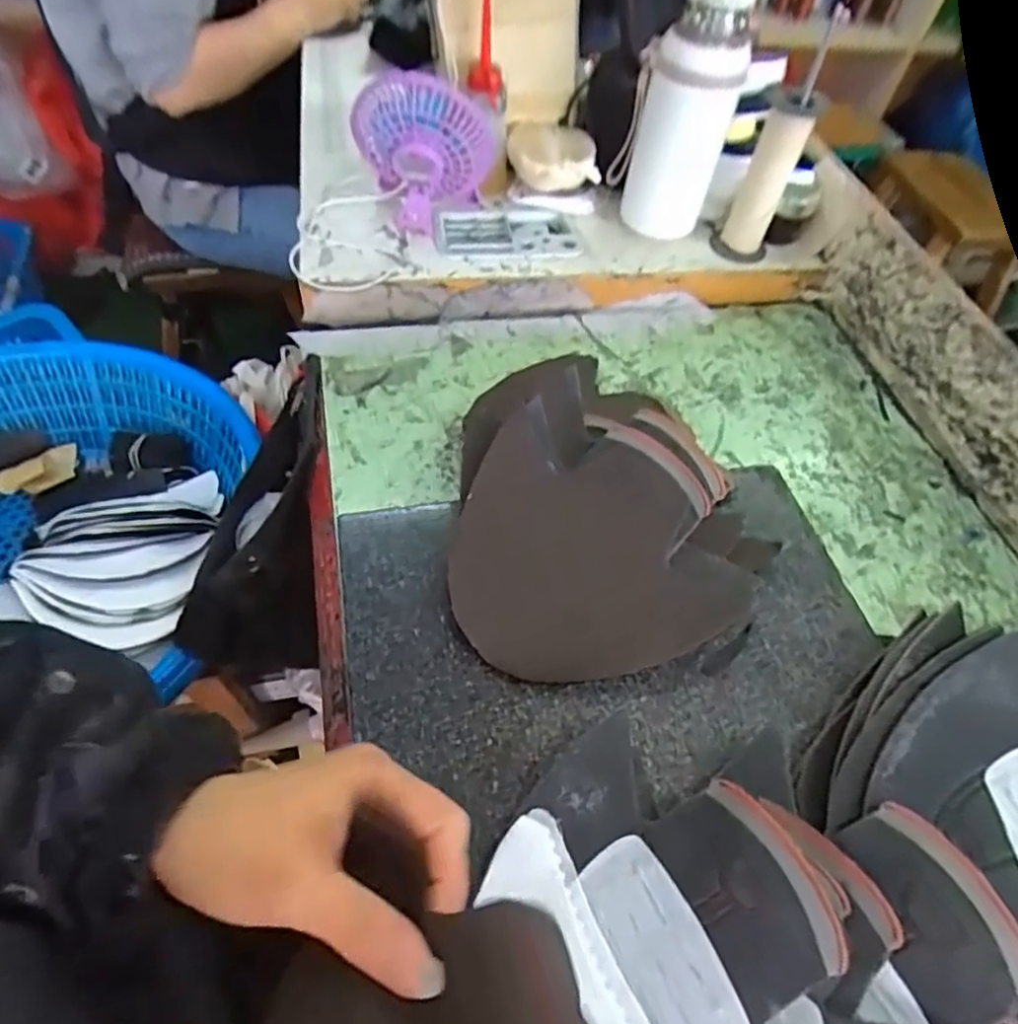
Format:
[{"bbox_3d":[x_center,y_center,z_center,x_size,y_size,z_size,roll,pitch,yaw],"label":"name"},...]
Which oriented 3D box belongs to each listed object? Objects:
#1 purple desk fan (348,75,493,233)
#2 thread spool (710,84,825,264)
[{"bbox_3d":[-0.079,-0.345,0.601,0.129,0.126,0.084,-6,55,-11],"label":"purple desk fan"},{"bbox_3d":[0.251,-0.329,0.617,0.056,0.151,0.065,21,55,9],"label":"thread spool"}]

